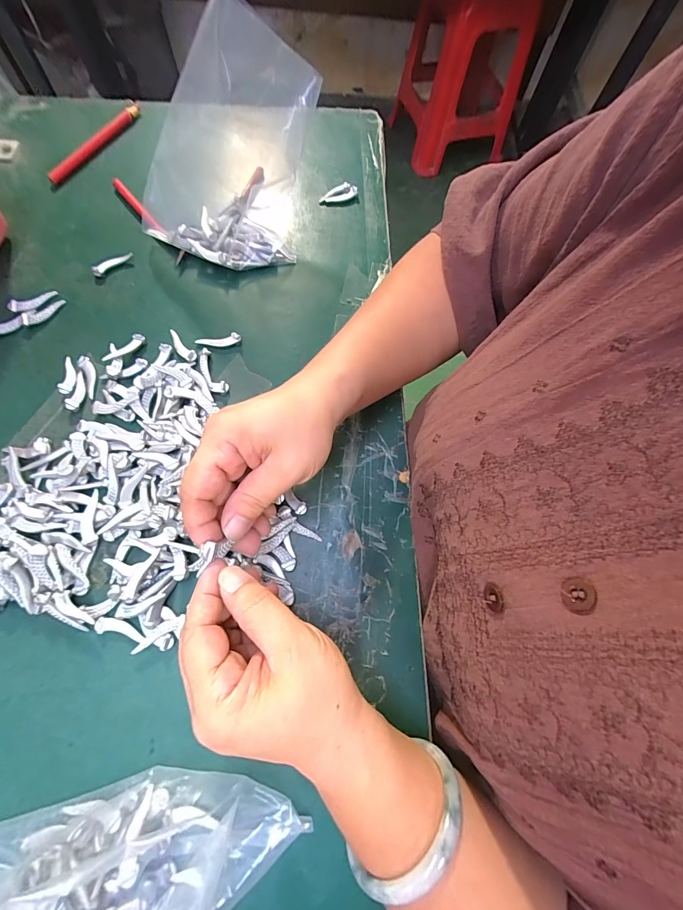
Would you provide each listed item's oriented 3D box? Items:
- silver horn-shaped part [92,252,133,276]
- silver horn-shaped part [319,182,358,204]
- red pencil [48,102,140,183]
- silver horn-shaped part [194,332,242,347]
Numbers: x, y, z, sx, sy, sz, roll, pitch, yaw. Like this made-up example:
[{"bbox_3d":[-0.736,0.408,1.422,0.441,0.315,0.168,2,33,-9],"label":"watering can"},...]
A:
[{"bbox_3d":[-0.218,-0.183,0.351,0.040,0.007,0.010,-35,76,-13],"label":"silver horn-shaped part"},{"bbox_3d":[-0.003,-0.284,0.399,0.042,0.010,0.015,-16,72,-8],"label":"silver horn-shaped part"},{"bbox_3d":[-0.266,-0.342,0.401,0.012,0.011,0.138,32,72,9],"label":"red pencil"},{"bbox_3d":[-0.109,-0.101,0.326,0.039,0.007,0.009,-7,71,-5],"label":"silver horn-shaped part"}]

